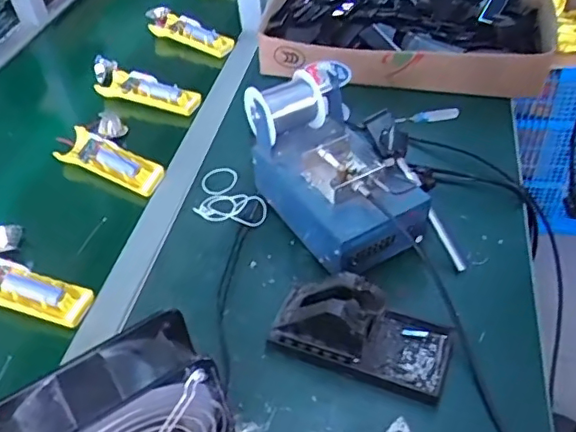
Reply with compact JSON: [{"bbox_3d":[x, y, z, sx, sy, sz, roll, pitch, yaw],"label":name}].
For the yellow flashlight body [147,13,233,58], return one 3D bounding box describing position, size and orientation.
[{"bbox_3d":[-0.165,-0.310,0.960,0.165,0.032,0.044,24,51,28],"label":"yellow flashlight body"}]

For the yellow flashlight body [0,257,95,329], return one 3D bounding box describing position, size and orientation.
[{"bbox_3d":[-0.280,0.074,0.587,0.157,0.022,0.049,13,48,15],"label":"yellow flashlight body"}]

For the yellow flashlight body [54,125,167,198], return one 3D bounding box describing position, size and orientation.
[{"bbox_3d":[-0.229,-0.071,0.728,0.155,0.032,0.047,23,51,23],"label":"yellow flashlight body"}]

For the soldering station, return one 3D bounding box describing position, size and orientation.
[{"bbox_3d":[0.058,-0.047,0.607,0.130,0.130,0.195,-24,49,-20],"label":"soldering station"}]

